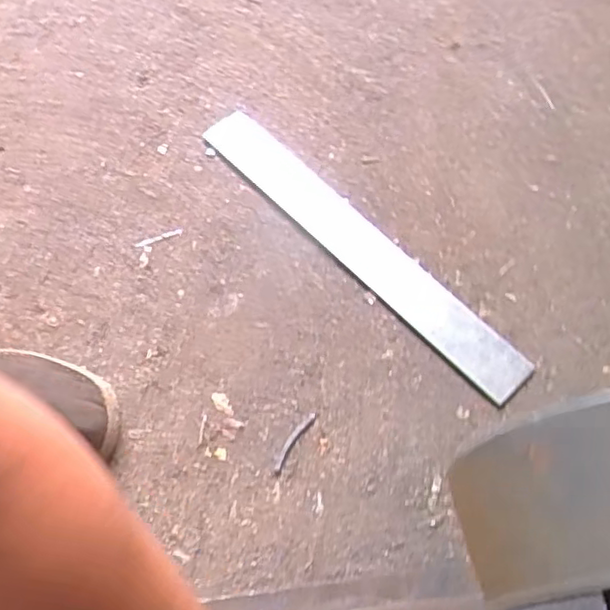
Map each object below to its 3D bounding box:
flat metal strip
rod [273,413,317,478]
[{"bbox_3d":[0.048,-0.058,0.600,0.056,0.006,0.386,-40,70,-21],"label":"flat metal strip"},{"bbox_3d":[-0.009,0.109,0.506,0.010,0.004,0.058,30,64,12],"label":"rod"}]

